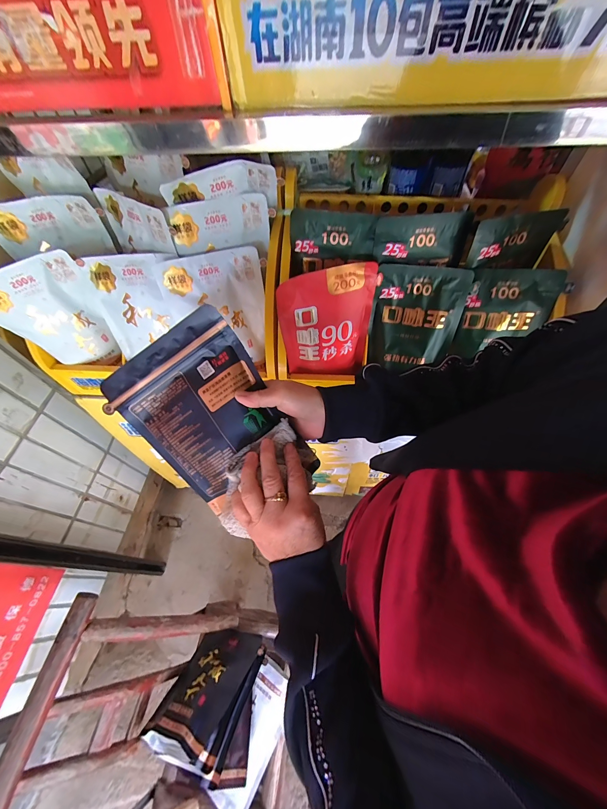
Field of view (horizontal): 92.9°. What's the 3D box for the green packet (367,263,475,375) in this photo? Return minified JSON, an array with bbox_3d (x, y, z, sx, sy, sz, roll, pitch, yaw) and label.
[{"bbox_3d":[0.199,-0.151,0.511,0.151,0.170,0.021,7,23,4],"label":"green packet"}]

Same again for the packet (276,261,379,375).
[{"bbox_3d":[0.048,-0.130,0.502,0.165,0.192,0.053,-18,58,-7],"label":"packet"}]

